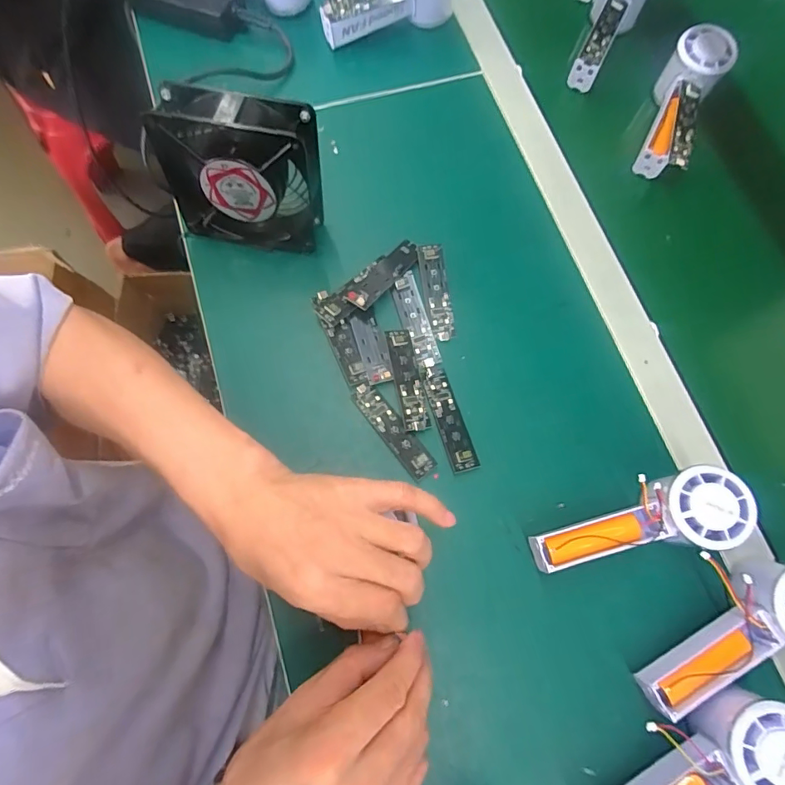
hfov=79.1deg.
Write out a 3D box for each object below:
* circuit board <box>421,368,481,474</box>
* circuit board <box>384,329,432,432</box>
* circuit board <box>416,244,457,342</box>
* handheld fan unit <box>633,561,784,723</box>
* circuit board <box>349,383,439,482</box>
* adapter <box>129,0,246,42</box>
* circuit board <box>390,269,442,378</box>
[{"bbox_3d":[0.047,0.021,0.398,0.023,0.008,0.090,-15,72,-13],"label":"circuit board"},{"bbox_3d":[0.013,-0.012,0.405,0.022,0.004,0.091,-10,74,-4],"label":"circuit board"},{"bbox_3d":[0.040,-0.091,0.431,0.023,0.005,0.089,-9,82,-6],"label":"circuit board"},{"bbox_3d":[0.243,0.165,0.335,0.147,0.057,0.063,-23,76,-8],"label":"handheld fan unit"},{"bbox_3d":[0.001,0.031,0.394,0.022,0.004,0.090,-37,78,-11],"label":"circuit board"},{"bbox_3d":[-0.226,-0.434,0.526,0.139,0.032,0.058,17,74,4],"label":"adapter"},{"bbox_3d":[0.021,-0.061,0.423,0.024,0.008,0.093,-16,75,-6],"label":"circuit board"}]

